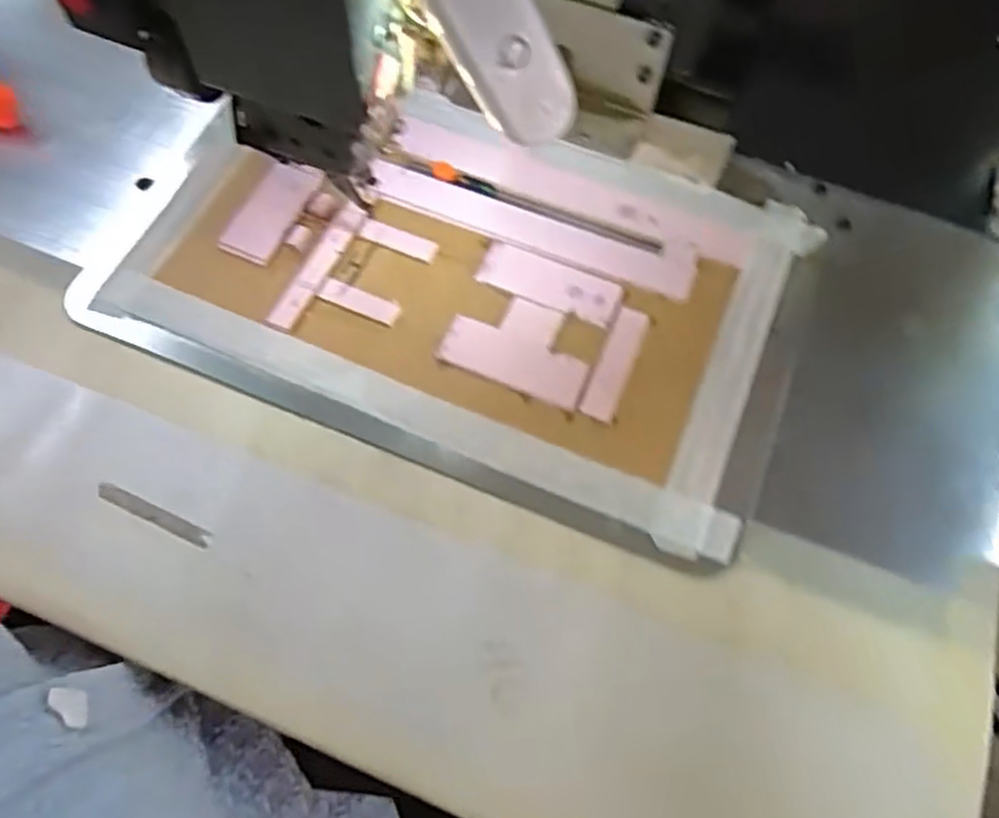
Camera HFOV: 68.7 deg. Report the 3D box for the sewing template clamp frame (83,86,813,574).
[{"bbox_3d":[-0.022,-0.085,0.424,0.369,0.007,0.232,21,67,8],"label":"sewing template clamp frame"}]

